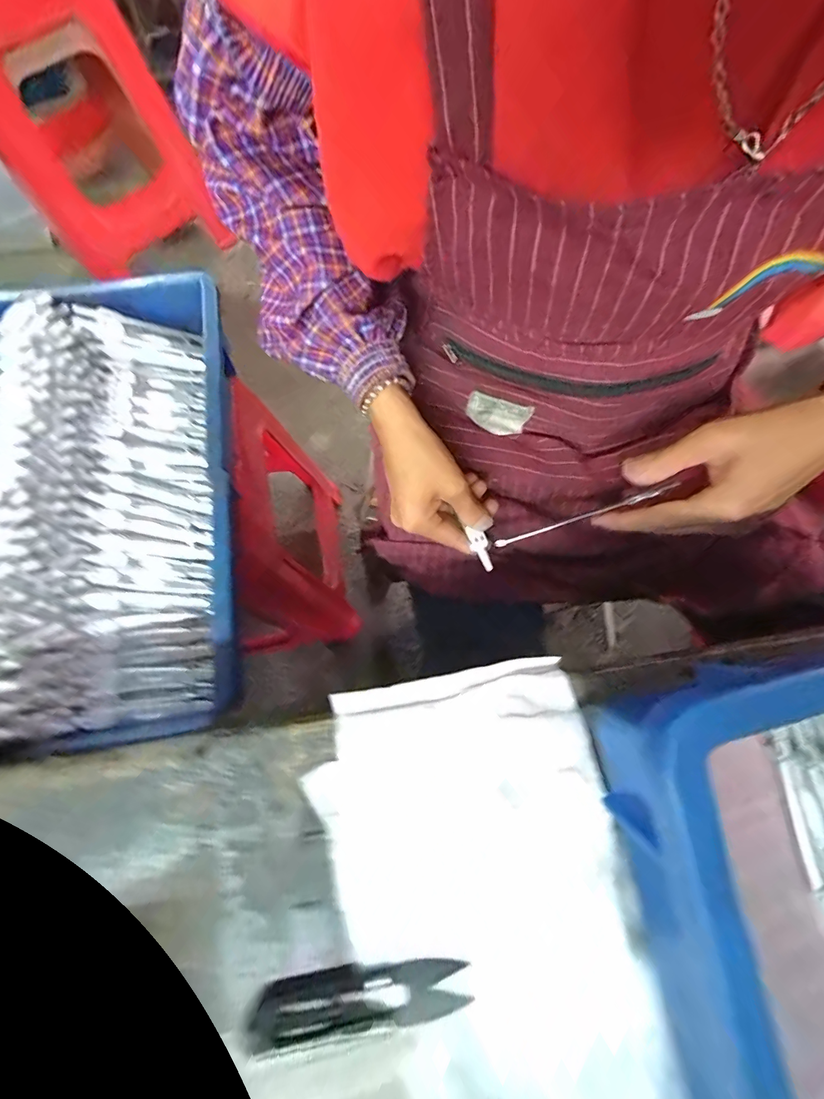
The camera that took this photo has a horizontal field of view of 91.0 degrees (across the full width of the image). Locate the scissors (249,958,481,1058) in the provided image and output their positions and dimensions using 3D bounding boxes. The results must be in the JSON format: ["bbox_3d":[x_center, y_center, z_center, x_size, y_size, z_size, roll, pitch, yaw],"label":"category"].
[{"bbox_3d":[-0.026,0.210,0.188,0.100,0.005,0.025,-9,76,-3],"label":"scissors"}]

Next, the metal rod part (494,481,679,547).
[{"bbox_3d":[0.129,-0.025,0.315,0.134,0.007,0.006,-20,74,25],"label":"metal rod part"}]

